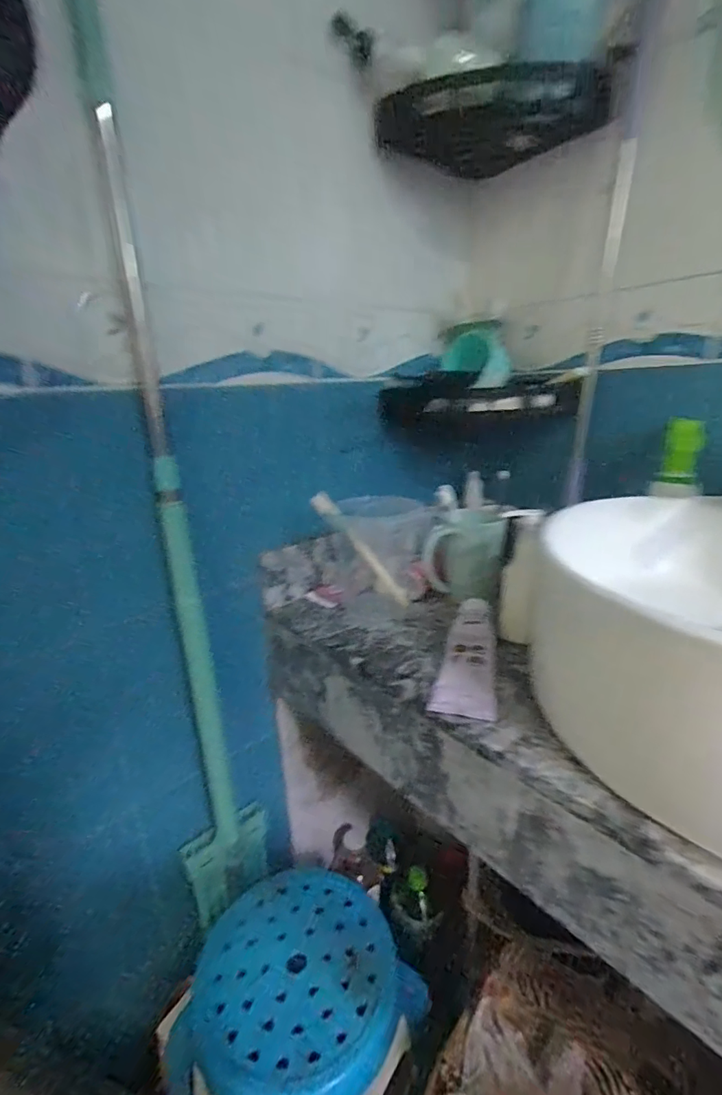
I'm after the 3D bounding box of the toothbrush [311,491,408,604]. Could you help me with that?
[{"bbox_3d":[0.002,0.005,0.617,0.021,0.192,0.016,-41,24,-3],"label":"toothbrush"}]

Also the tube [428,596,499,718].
[{"bbox_3d":[0.116,0.109,0.511,0.057,0.034,0.183,3,18,18],"label":"tube"}]

